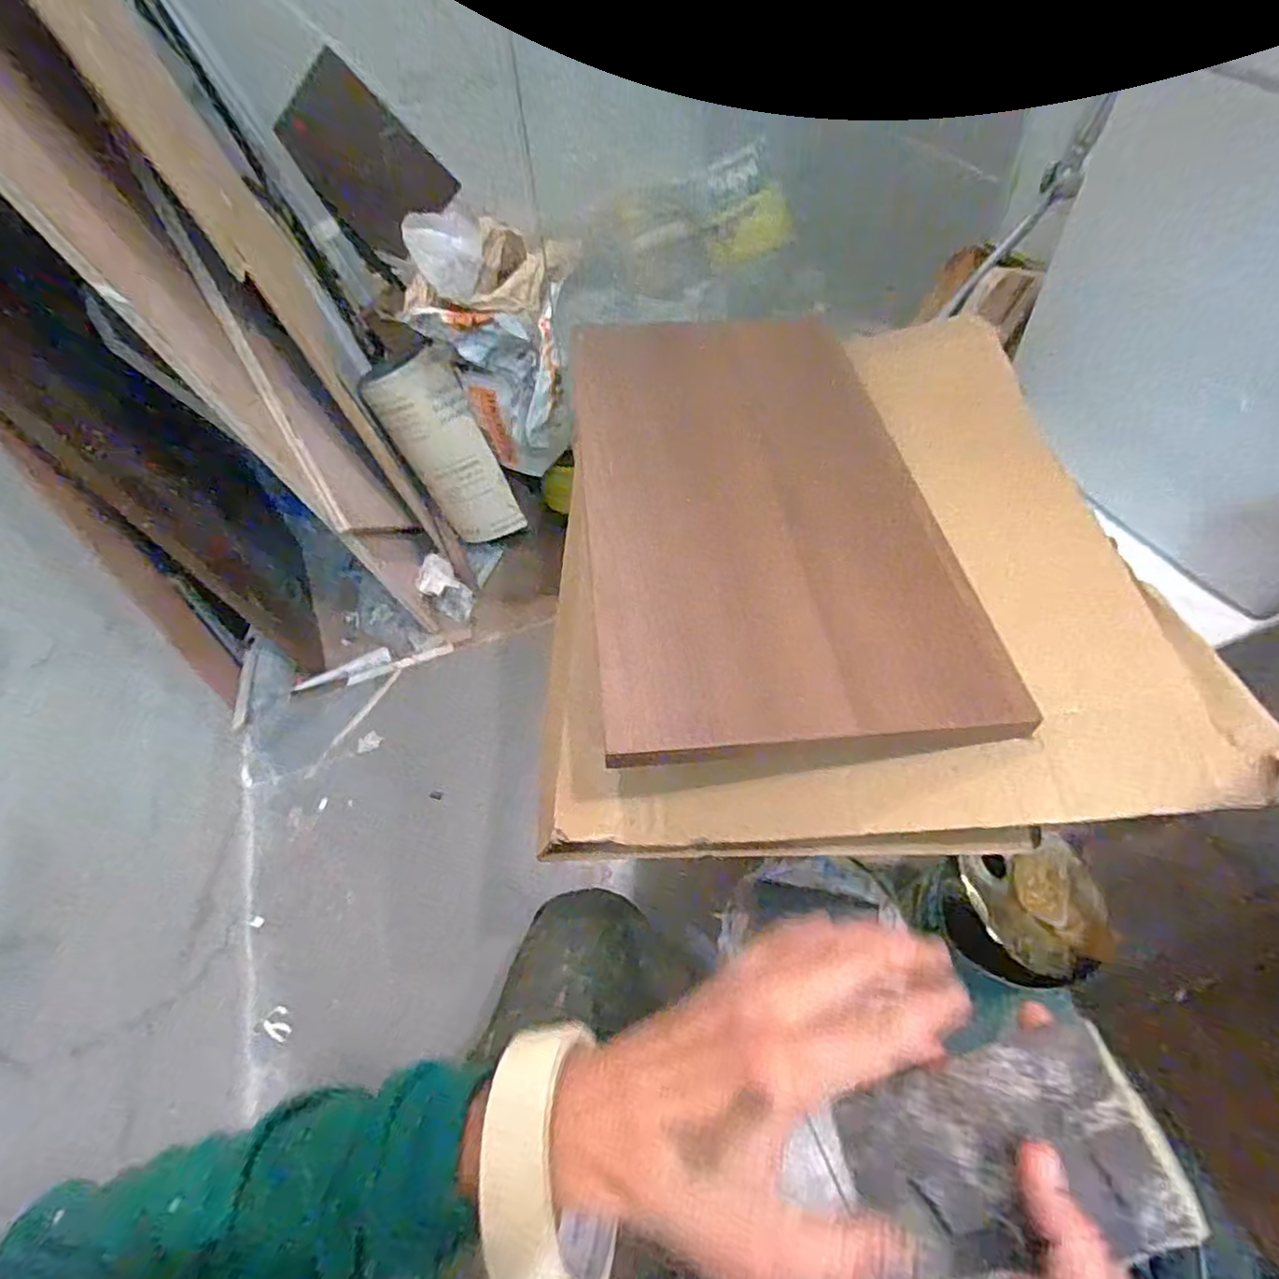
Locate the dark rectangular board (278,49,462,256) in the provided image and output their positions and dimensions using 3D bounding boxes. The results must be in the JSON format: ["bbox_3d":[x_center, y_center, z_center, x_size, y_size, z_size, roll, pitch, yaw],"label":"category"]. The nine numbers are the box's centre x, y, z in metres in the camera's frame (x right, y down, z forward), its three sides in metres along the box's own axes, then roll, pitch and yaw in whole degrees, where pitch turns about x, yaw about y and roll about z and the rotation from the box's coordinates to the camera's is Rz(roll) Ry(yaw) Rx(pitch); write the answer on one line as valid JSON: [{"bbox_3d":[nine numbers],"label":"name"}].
[{"bbox_3d":[-0.536,-0.945,1.294,0.023,0.289,0.245,8,67,47],"label":"dark rectangular board"}]

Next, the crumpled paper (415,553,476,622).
[{"bbox_3d":[-0.350,-0.095,1.168,0.081,0.083,0.129,-24,54,-14],"label":"crumpled paper"}]

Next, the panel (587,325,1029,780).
[{"bbox_3d":[0.090,-0.125,0.518,0.260,0.016,0.461,-4,55,-4],"label":"panel"}]

